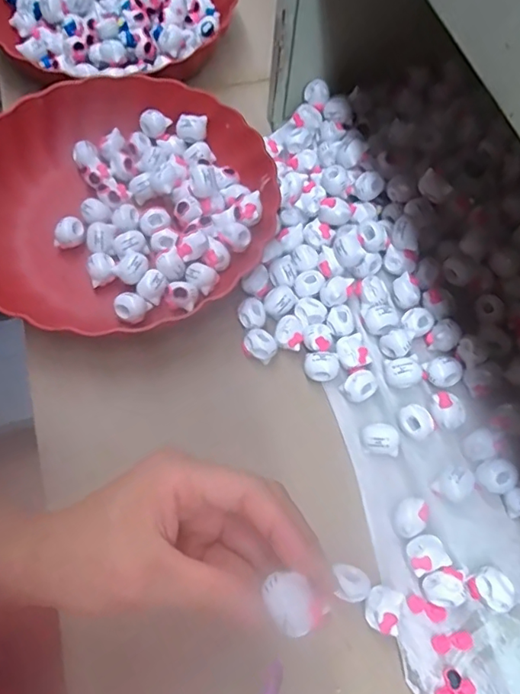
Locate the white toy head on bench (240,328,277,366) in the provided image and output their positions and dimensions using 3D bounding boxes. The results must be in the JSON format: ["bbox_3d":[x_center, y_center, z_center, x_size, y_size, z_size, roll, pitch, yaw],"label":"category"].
[{"bbox_3d":[0.000,-0.001,0.394,0.025,0.019,0.021,20,66,6],"label":"white toy head on bench"}]

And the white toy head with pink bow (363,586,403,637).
[{"bbox_3d":[0.075,0.163,0.323,0.021,0.019,0.025,16,66,4],"label":"white toy head with pink bow"}]

